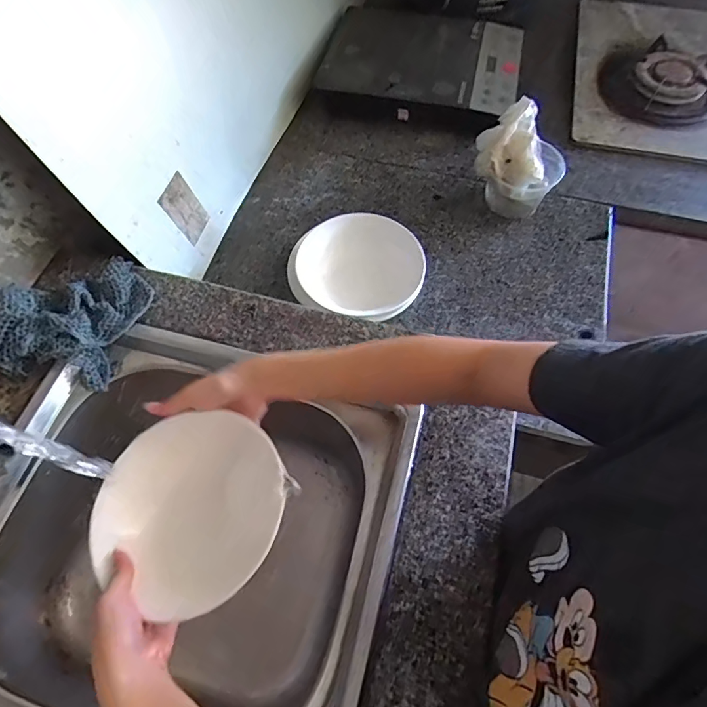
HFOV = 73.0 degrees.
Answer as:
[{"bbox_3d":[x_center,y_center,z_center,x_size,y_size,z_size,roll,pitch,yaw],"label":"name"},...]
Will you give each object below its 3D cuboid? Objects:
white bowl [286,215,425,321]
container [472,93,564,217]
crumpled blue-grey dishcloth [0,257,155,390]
[{"bbox_3d":[0.004,-0.113,0.691,0.186,0.069,0.170,0,63,0],"label":"white bowl"},{"bbox_3d":[0.259,-0.296,0.757,0.134,0.141,0.108,23,65,12],"label":"container"},{"bbox_3d":[-0.333,-0.053,0.547,0.147,0.053,0.163,16,63,9],"label":"crumpled blue-grey dishcloth"}]

